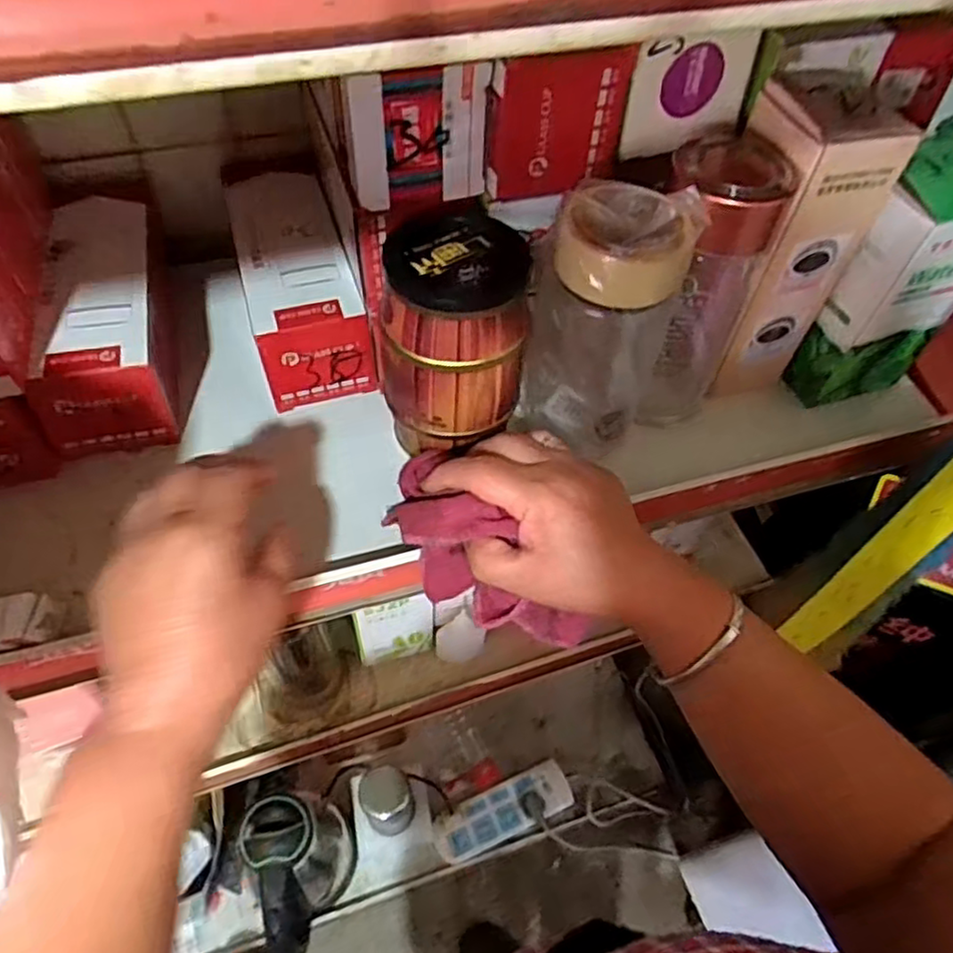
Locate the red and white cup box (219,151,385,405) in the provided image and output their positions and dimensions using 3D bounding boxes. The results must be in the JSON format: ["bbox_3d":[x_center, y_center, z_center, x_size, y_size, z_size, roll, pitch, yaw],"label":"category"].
[{"bbox_3d":[-0.126,-0.139,0.475,0.069,0.065,0.178,-14,58,-14],"label":"red and white cup box"}]

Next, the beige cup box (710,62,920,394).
[{"bbox_3d":[0.185,-0.140,0.423,0.071,0.181,0.071,-7,57,-10],"label":"beige cup box"}]

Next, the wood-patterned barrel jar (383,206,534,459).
[{"bbox_3d":[-0.013,-0.080,0.391,0.078,0.106,0.082,-1,56,-6],"label":"wood-patterned barrel jar"}]

